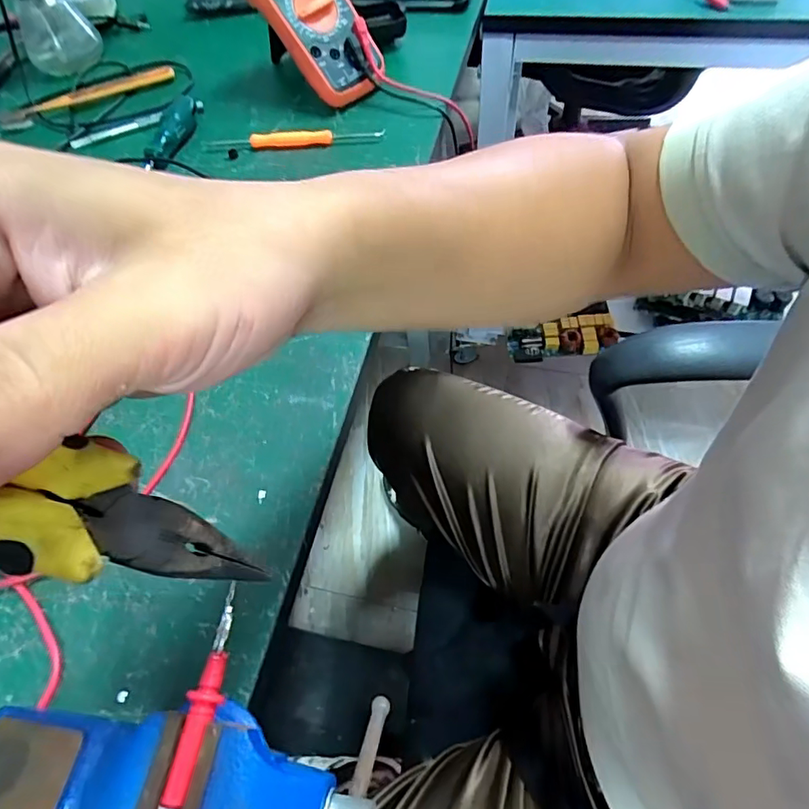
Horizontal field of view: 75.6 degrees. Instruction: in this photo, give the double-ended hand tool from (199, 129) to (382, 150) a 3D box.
[{"bbox_3d":[-0.107,-0.254,0.497,0.174,0.011,0.018,1,59,5],"label":"double-ended hand tool"}]

